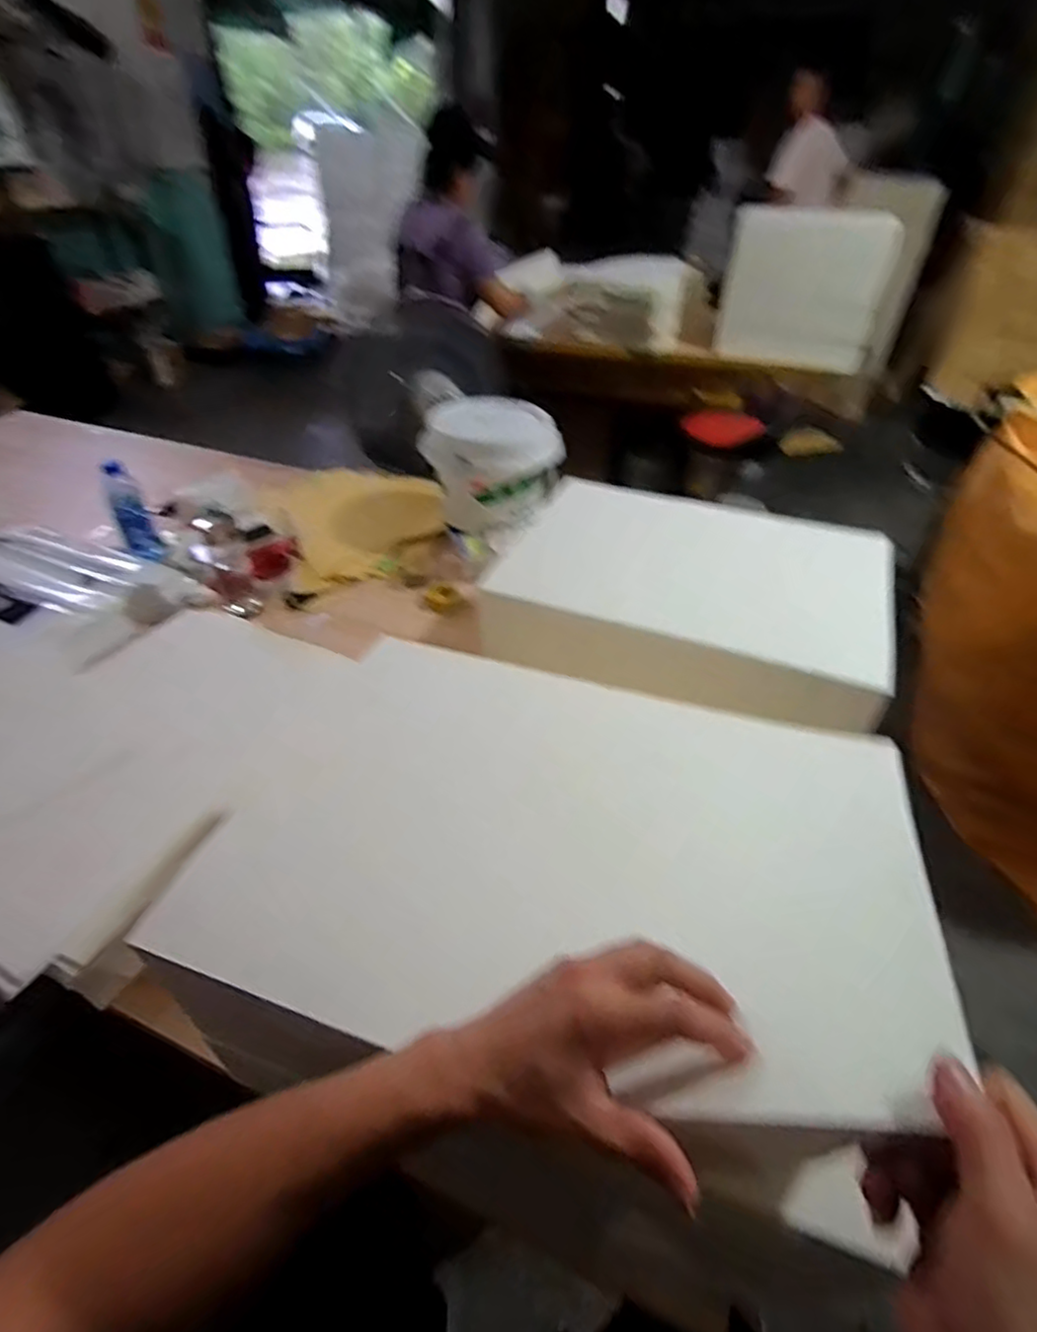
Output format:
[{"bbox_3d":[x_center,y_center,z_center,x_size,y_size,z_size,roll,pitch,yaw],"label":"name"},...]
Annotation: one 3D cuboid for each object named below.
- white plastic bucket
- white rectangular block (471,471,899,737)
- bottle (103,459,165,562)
[{"bbox_3d":[-0.058,-0.430,1.363,0.265,0.208,0.254,0,41,0],"label":"white plastic bucket"},{"bbox_3d":[0.264,-0.106,0.964,0.526,0.144,0.410,18,44,19],"label":"white rectangular block"},{"bbox_3d":[-0.811,-0.328,1.322,0.070,0.182,0.087,-23,47,-25],"label":"bottle"}]

